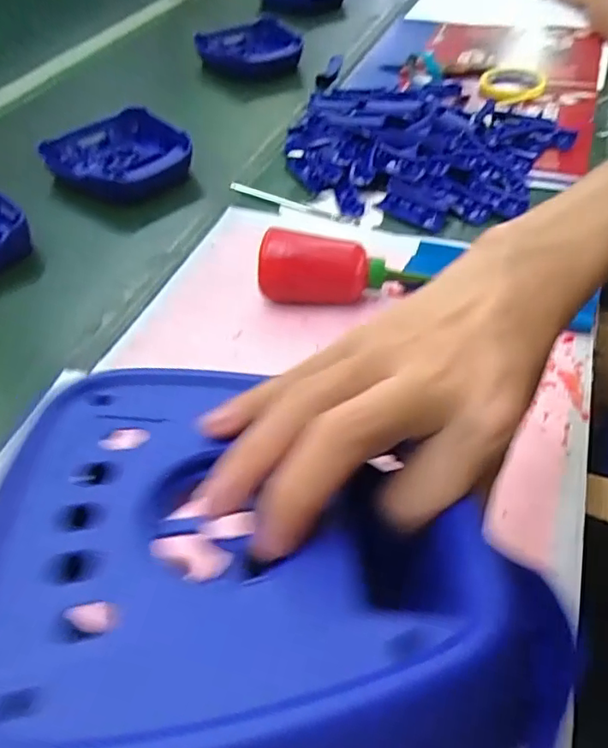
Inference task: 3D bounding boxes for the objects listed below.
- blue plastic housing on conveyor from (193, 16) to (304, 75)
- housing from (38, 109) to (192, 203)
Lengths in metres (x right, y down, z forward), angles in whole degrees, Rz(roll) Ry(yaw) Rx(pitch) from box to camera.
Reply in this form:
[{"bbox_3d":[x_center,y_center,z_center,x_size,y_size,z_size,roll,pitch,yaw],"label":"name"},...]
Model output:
[{"bbox_3d":[-0.098,-0.564,0.967,0.179,0.044,0.180,-8,49,-4],"label":"blue plastic housing on conveyor"},{"bbox_3d":[-0.240,-0.284,0.732,0.165,0.049,0.181,-2,49,2],"label":"housing"}]

